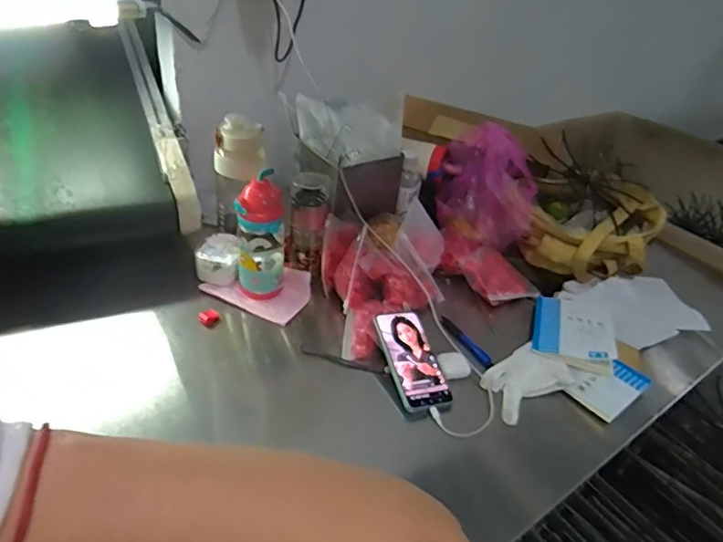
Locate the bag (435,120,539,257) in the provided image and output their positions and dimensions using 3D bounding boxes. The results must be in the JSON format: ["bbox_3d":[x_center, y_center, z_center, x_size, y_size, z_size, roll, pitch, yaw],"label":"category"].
[{"bbox_3d":[0.251,-0.164,1.103,0.182,0.192,0.213,13,37,6],"label":"bag"}]

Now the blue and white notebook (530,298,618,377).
[{"bbox_3d":[0.355,0.104,0.913,0.126,0.023,0.161,7,34,19],"label":"blue and white notebook"}]

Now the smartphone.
[{"bbox_3d":[0.074,0.127,0.800,0.075,0.014,0.156,-6,53,-18],"label":"smartphone"}]

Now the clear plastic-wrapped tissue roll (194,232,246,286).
[{"bbox_3d":[-0.250,-0.021,0.971,0.080,0.052,0.083,5,37,-4],"label":"clear plastic-wrapped tissue roll"}]

